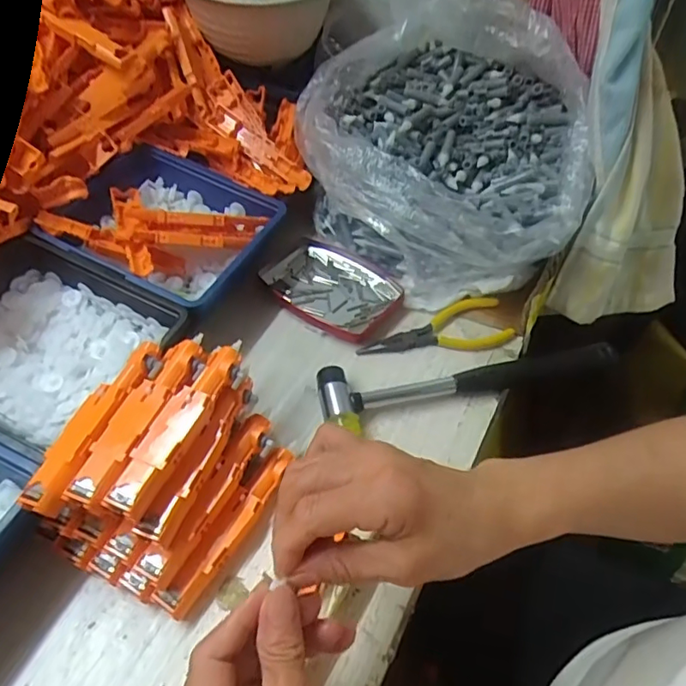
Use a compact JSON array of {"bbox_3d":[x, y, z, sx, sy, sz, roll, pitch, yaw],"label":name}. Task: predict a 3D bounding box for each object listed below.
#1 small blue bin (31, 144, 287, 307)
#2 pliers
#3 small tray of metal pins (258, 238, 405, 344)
[{"bbox_3d":[-0.156,-0.094,0.488,0.167,0.071,0.146,22,54,17],"label":"small blue bin"},{"bbox_3d":[0.077,-0.015,0.459,0.126,0.012,0.047,-3,51,-2],"label":"pliers"},{"bbox_3d":[-0.015,-0.050,0.492,0.127,0.015,0.086,29,56,21],"label":"small tray of metal pins"}]

